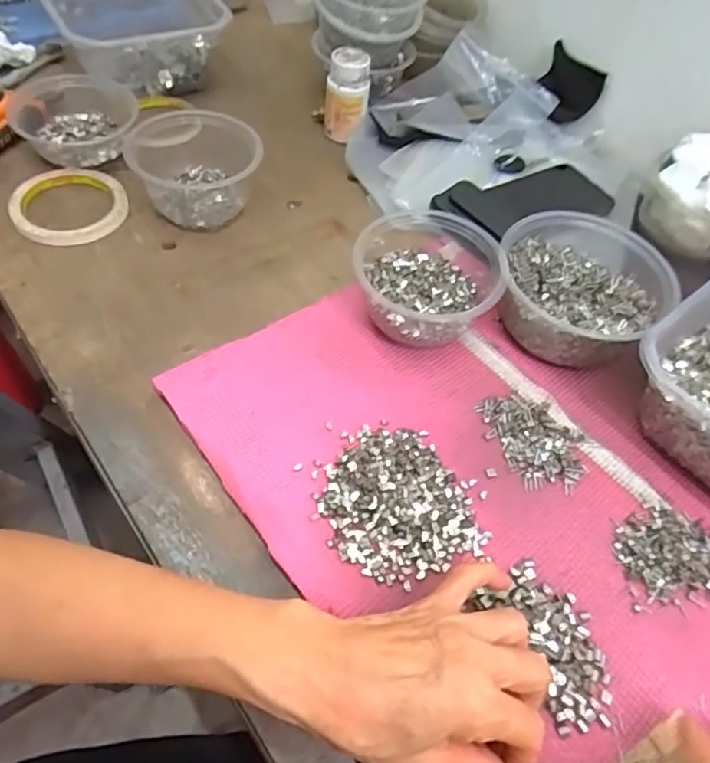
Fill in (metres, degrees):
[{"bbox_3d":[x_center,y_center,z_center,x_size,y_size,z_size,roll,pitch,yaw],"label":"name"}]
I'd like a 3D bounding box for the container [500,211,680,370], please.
[{"bbox_3d":[0.187,-0.083,0.490,0.135,0.062,0.160,20,56,9],"label":"container"}]

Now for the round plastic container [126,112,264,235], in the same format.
[{"bbox_3d":[-0.150,-0.201,0.552,0.113,0.060,0.120,2,55,-3],"label":"round plastic container"}]

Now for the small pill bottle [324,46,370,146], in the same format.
[{"bbox_3d":[-0.009,-0.301,0.624,0.043,0.080,0.050,3,55,-3],"label":"small pill bottle"}]

